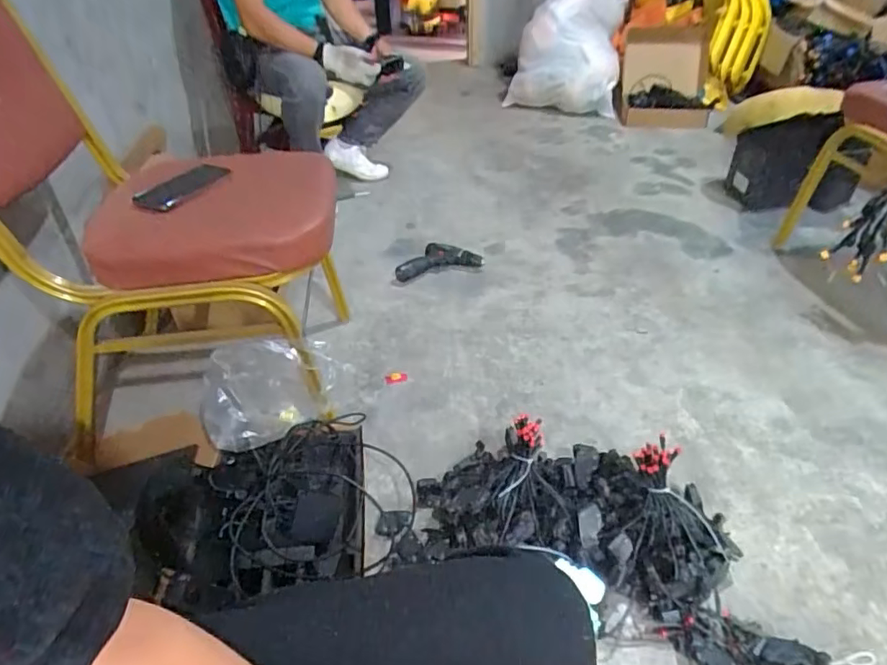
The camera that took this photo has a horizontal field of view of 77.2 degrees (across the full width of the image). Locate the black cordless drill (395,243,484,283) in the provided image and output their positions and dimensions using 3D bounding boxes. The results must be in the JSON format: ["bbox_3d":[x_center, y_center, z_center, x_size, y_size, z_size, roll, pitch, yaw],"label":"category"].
[{"bbox_3d":[-0.019,-0.200,1.615,0.250,0.081,0.059,-12,39,-13],"label":"black cordless drill"}]

